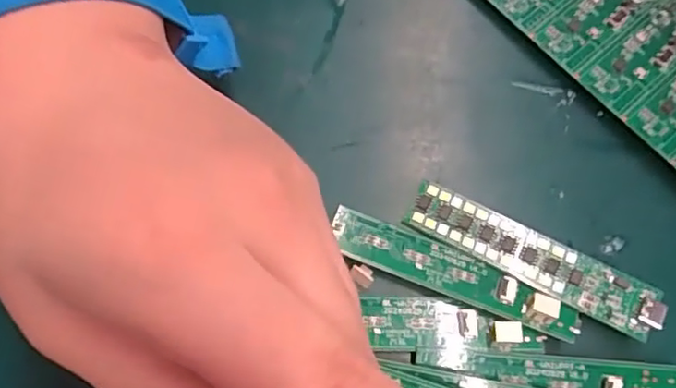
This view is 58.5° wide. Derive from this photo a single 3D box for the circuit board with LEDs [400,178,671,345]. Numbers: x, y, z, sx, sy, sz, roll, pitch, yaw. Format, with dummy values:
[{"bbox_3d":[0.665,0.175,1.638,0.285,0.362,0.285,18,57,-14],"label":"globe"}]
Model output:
[{"bbox_3d":[0.062,0.020,0.196,0.082,0.010,0.018,27,73,6],"label":"circuit board with LEDs"}]

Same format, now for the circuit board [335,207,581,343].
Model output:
[{"bbox_3d":[0.037,0.025,0.194,0.081,0.004,0.016,22,73,4],"label":"circuit board"}]

